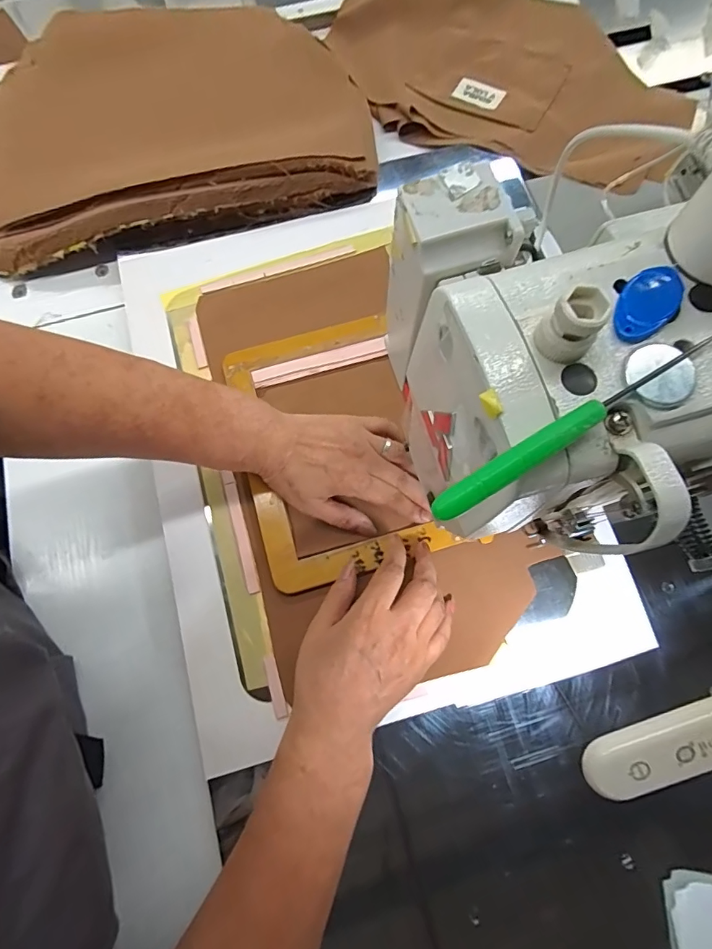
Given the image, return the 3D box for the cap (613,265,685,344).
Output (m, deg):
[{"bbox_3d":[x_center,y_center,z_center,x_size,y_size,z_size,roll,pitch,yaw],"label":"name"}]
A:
[{"bbox_3d":[0.106,-0.062,0.166,0.019,0.004,0.033,43,78,11],"label":"cap"}]

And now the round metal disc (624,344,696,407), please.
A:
[{"bbox_3d":[0.106,-0.035,0.159,0.022,0.004,0.022,0,74,0],"label":"round metal disc"}]

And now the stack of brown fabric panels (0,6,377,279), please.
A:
[{"bbox_3d":[-0.228,-0.410,0.540,0.456,0.078,0.317,-12,75,-4],"label":"stack of brown fabric panels"}]

